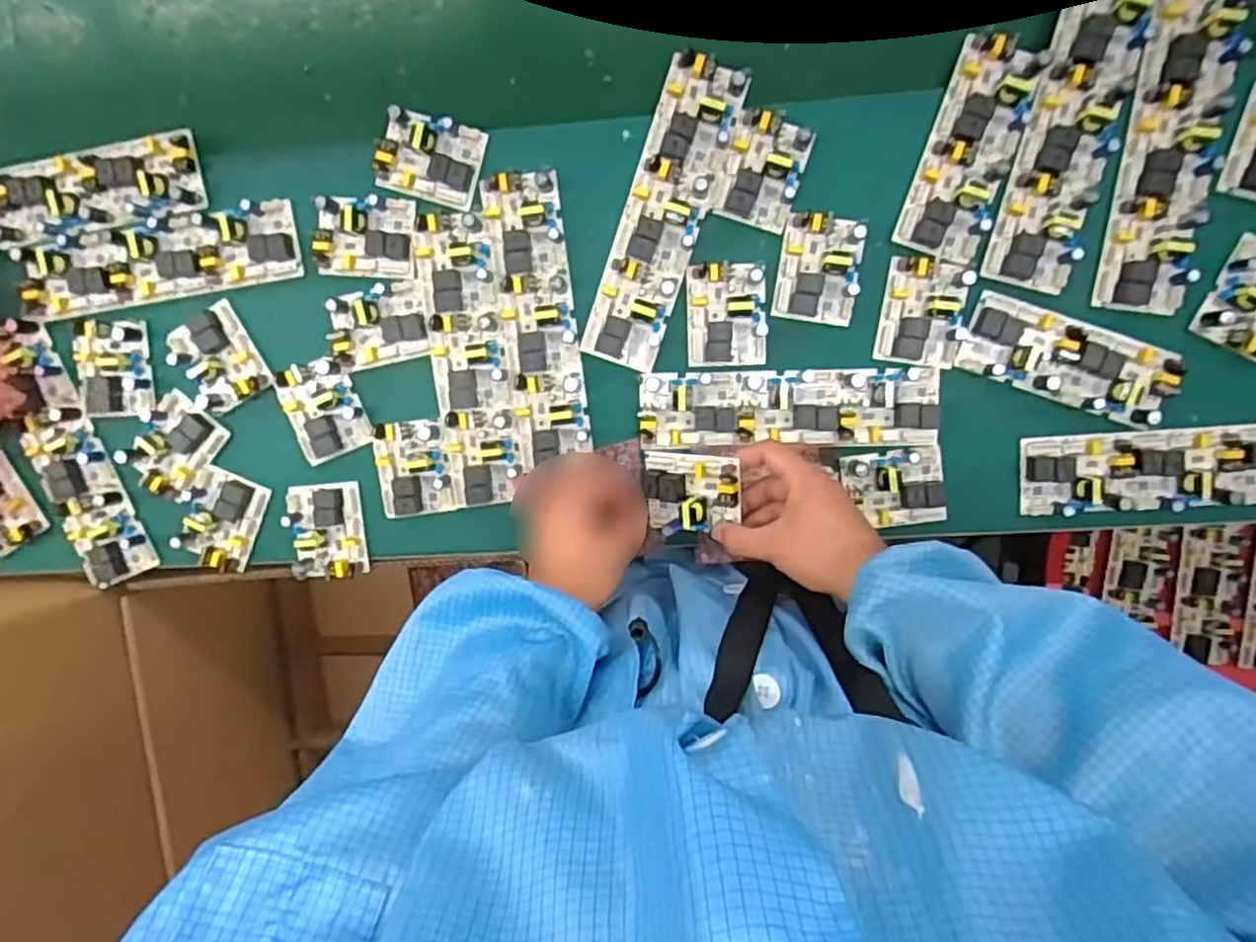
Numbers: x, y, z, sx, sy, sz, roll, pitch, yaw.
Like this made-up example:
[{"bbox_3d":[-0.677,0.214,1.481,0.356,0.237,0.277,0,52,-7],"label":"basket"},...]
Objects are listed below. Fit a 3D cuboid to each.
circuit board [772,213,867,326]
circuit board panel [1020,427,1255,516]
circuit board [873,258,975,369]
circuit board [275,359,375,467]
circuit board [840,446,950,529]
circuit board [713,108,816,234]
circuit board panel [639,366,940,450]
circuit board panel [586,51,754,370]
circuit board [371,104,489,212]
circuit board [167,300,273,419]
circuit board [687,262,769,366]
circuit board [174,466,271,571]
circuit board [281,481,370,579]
[{"bbox_3d":[0.150,-0.159,0.559,0.061,0.018,0.079,7,96,3],"label":"circuit board"},{"bbox_3d":[0.481,-0.002,0.559,0.327,0.020,0.062,-2,95,4],"label":"circuit board panel"},{"bbox_3d":[0.233,-0.124,0.558,0.063,0.026,0.081,10,96,3],"label":"circuit board"},{"bbox_3d":[-0.258,-0.051,0.602,0.056,0.016,0.079,-22,94,6],"label":"circuit board"},{"bbox_3d":[0.217,0.016,0.575,0.079,0.023,0.061,-7,95,5],"label":"circuit board"},{"bbox_3d":[0.105,-0.234,0.552,0.059,0.019,0.079,19,97,2],"label":"circuit board"},{"bbox_3d":[0.129,-0.050,0.573,0.237,0.015,0.061,-1,95,4],"label":"circuit board panel"},{"bbox_3d":[0.030,-0.200,0.563,0.063,0.022,0.235,18,96,2],"label":"circuit board panel"},{"bbox_3d":[-0.160,-0.249,0.569,0.080,0.018,0.061,15,96,2],"label":"circuit board"},{"bbox_3d":[-0.349,-0.094,0.602,0.066,0.014,0.082,-25,93,6],"label":"circuit board"},{"bbox_3d":[0.079,-0.125,0.570,0.062,0.017,0.079,-1,95,4],"label":"circuit board"},{"bbox_3d":[-0.355,0.043,0.625,0.061,0.016,0.080,23,97,2],"label":"circuit board"},{"bbox_3d":[-0.261,0.052,0.616,0.061,0.020,0.080,-5,95,4],"label":"circuit board"}]

